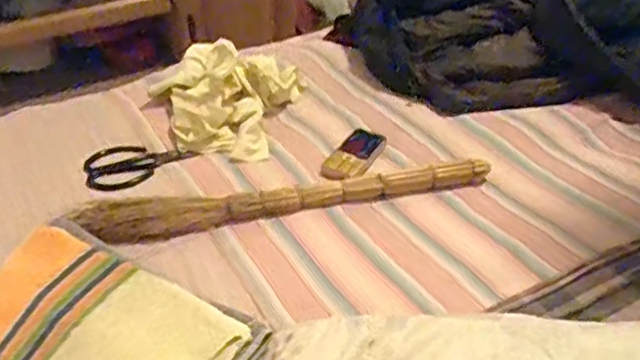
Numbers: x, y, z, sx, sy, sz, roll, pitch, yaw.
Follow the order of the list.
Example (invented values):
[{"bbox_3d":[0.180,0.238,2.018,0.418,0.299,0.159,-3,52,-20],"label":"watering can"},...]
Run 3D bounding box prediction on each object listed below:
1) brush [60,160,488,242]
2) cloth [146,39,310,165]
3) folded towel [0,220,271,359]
[{"bbox_3d":[-0.040,0.026,0.871,0.546,0.034,0.044,-7,37,-8],"label":"brush"},{"bbox_3d":[-0.170,-0.138,1.028,0.243,0.090,0.234,8,37,12],"label":"cloth"},{"bbox_3d":[-0.231,0.158,0.702,0.340,0.037,0.184,19,41,25],"label":"folded towel"}]

